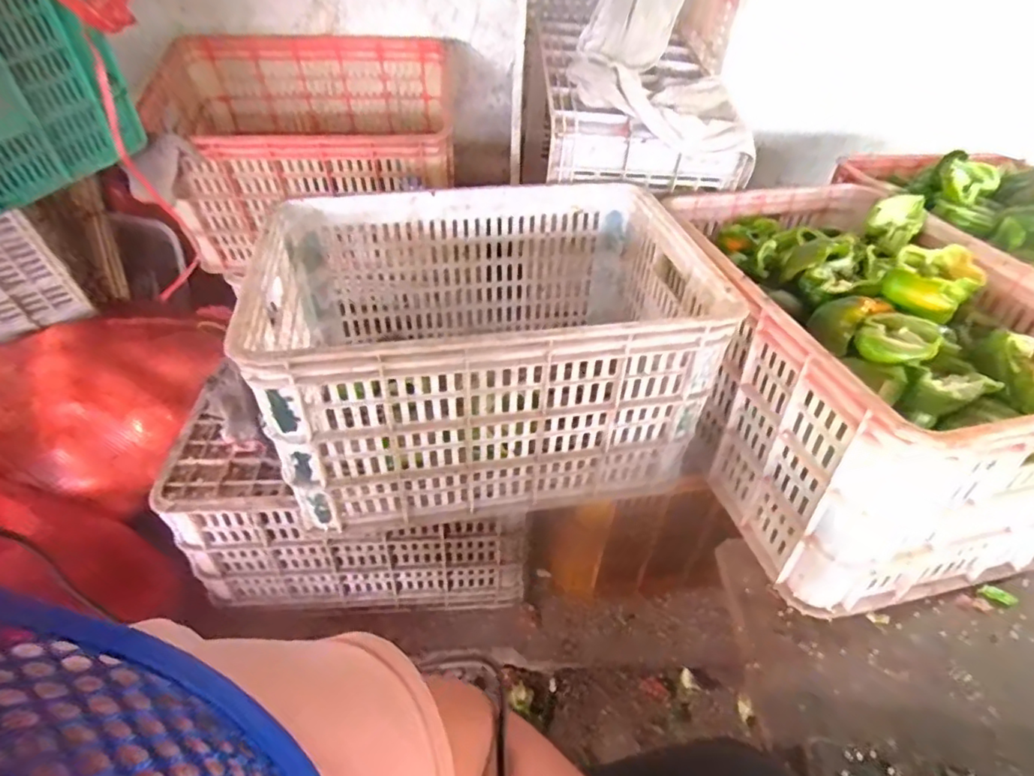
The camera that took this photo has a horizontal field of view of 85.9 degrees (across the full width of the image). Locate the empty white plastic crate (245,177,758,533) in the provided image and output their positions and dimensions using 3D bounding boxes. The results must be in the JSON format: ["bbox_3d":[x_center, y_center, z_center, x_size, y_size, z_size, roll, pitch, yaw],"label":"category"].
[{"bbox_3d":[-0.037,-0.069,0.752,0.516,0.284,0.374,-7,46,-10],"label":"empty white plastic crate"}]

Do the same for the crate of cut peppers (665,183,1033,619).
[{"bbox_3d":[0.425,-0.043,0.721,0.353,0.284,0.525,-7,46,-10],"label":"crate of cut peppers"}]

